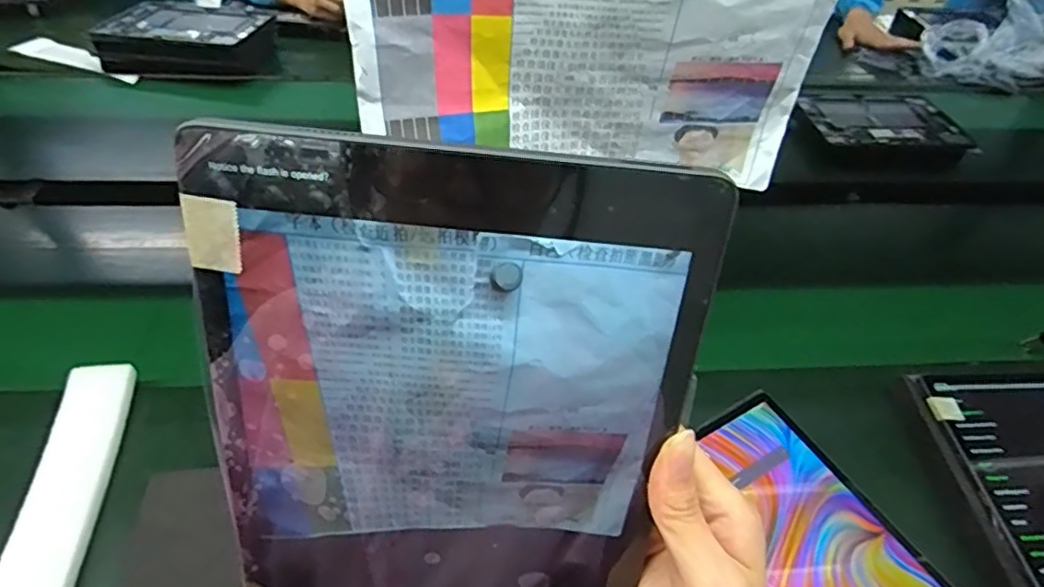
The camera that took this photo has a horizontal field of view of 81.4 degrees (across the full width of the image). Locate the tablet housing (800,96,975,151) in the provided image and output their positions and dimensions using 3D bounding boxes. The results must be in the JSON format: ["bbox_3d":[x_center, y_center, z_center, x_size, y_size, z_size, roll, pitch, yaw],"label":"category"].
[{"bbox_3d":[0.635,-0.303,1.068,0.252,0.019,0.156,-1,46,-6],"label":"tablet housing"}]

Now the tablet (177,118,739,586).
[{"bbox_3d":[-0.030,0.066,0.232,0.165,0.243,0.004,6,26,0],"label":"tablet"}]

